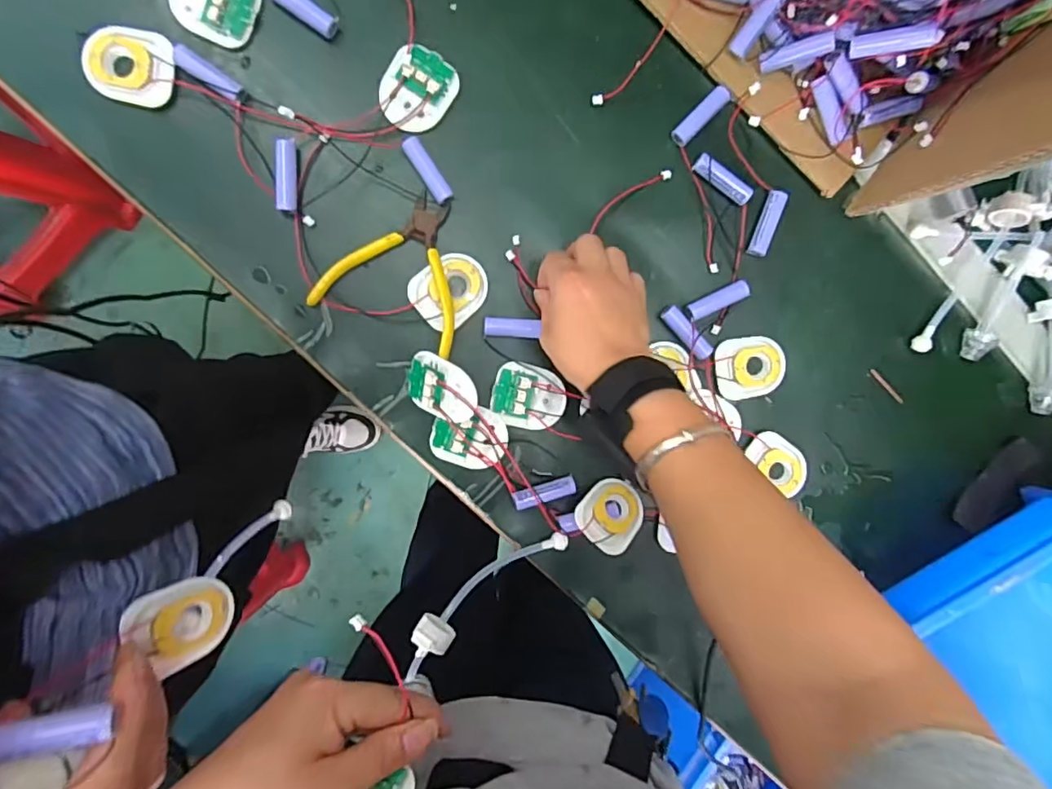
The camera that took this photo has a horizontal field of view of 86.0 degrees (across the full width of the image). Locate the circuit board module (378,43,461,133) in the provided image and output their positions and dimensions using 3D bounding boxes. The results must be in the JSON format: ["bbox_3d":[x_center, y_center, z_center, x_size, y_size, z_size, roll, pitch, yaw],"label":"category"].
[{"bbox_3d":[-0.078,-0.223,0.412,0.059,0.010,0.049,-45,98,1],"label":"circuit board module"}]

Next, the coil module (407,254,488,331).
[{"bbox_3d":[-0.057,-0.080,0.428,0.058,0.004,0.047,-42,98,0],"label":"coil module"}]

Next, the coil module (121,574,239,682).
[{"bbox_3d":[-0.198,0.132,0.324,0.008,0.056,0.045,-15,88,35],"label":"coil module"}]

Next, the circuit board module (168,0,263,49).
[{"bbox_3d":[-0.219,-0.274,0.393,0.057,0.004,0.049,18,94,-7],"label":"circuit board module"}]

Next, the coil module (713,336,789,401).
[{"bbox_3d":[0.183,-0.022,0.459,0.055,0.009,0.048,-6,97,-5],"label":"coil module"}]

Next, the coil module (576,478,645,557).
[{"bbox_3d":[0.070,0.091,0.447,0.049,0.013,0.061,41,54,3],"label":"coil module"}]

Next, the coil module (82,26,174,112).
[{"bbox_3d":[-0.274,-0.229,0.391,0.055,0.005,0.051,9,95,-7],"label":"coil module"}]

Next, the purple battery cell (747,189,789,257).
[{"bbox_3d":[0.190,-0.135,0.446,0.014,0.014,0.051,19,94,-7],"label":"purple battery cell"}]

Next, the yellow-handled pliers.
[{"bbox_3d":[-0.089,-0.097,0.417,0.108,0.023,0.105,23,94,-8],"label":"yellow-handled pliers"}]

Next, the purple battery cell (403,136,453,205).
[{"bbox_3d":[-0.073,-0.166,0.420,0.013,0.011,0.051,-33,98,-1],"label":"purple battery cell"}]

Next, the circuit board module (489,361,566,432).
[{"bbox_3d":[0.004,0.002,0.441,0.058,0.006,0.047,15,95,-7],"label":"circuit board module"}]

